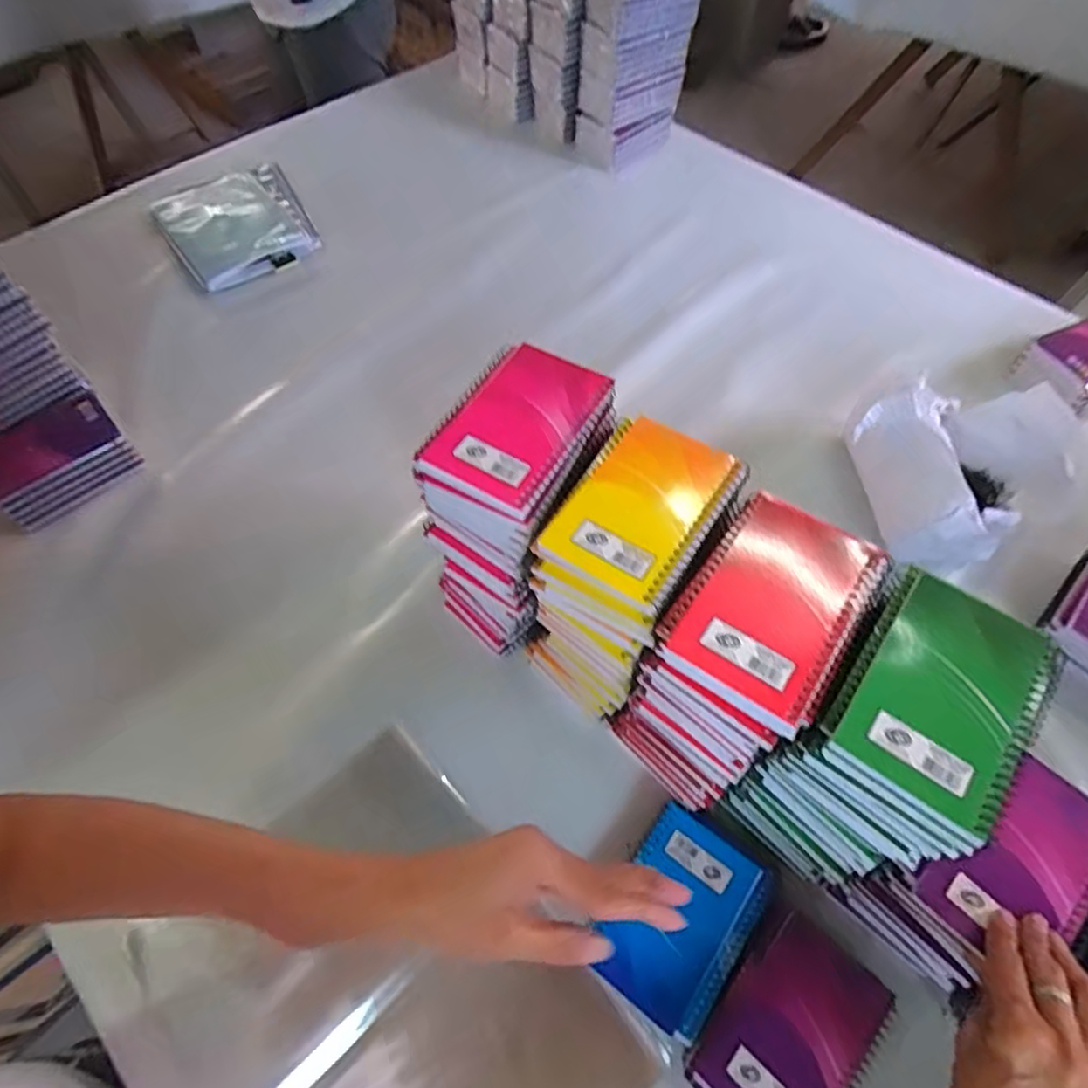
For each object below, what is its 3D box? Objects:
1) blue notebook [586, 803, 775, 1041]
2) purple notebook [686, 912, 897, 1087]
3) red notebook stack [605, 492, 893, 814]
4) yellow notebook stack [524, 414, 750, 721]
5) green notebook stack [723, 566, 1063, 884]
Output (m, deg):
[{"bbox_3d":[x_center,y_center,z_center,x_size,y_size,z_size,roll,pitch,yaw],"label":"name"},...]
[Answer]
[{"bbox_3d":[0.102,0.275,0.479,0.096,0.012,0.132,34,64,18],"label":"blue notebook"},{"bbox_3d":[0.170,0.341,0.450,0.091,0.029,0.131,37,65,20],"label":"purple notebook"},{"bbox_3d":[0.136,0.095,0.476,0.102,0.231,0.133,40,67,21],"label":"red notebook stack"},{"bbox_3d":[0.059,0.034,0.512,0.101,0.233,0.129,29,63,16],"label":"yellow notebook stack"},{"bbox_3d":[0.216,0.138,0.441,0.095,0.213,0.130,36,65,19],"label":"green notebook stack"}]

